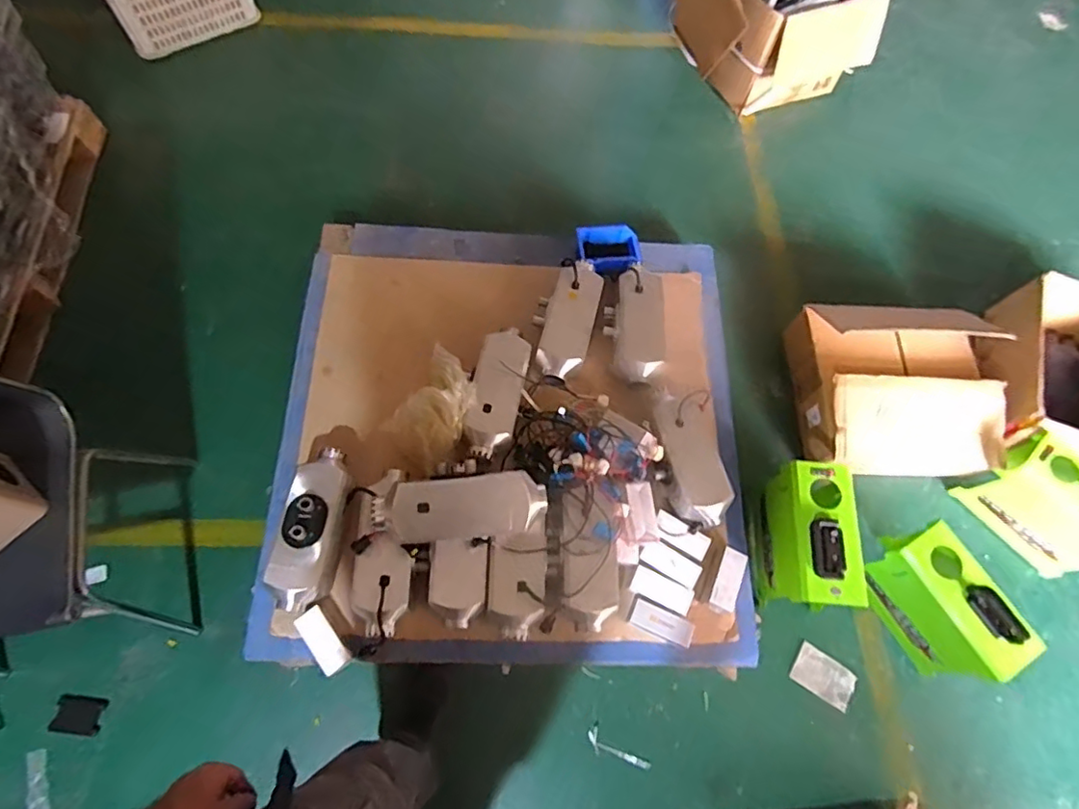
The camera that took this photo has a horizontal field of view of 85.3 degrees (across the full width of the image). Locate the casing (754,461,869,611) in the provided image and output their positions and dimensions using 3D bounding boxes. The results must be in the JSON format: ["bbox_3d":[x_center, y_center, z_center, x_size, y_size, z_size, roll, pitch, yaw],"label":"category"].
[{"bbox_3d":[0.621,0.309,1.378,0.162,0.244,0.314,7,68,-2],"label":"casing"}]

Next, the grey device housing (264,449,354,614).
[{"bbox_3d":[-0.468,0.250,1.213,0.122,0.097,0.336,11,68,0],"label":"grey device housing"}]

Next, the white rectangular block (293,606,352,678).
[{"bbox_3d":[-0.429,0.469,1.163,0.056,0.023,0.130,-35,76,-11],"label":"white rectangular block"}]

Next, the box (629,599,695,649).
[{"bbox_3d":[0.266,0.474,1.268,0.134,0.018,0.055,24,69,5],"label":"box"}]

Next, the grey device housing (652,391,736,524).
[{"bbox_3d":[0.347,0.116,1.363,0.161,0.060,0.322,-3,73,-2],"label":"grey device housing"}]

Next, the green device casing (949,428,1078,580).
[{"bbox_3d":[1.241,0.259,1.421,0.143,0.263,0.334,-36,76,-17],"label":"green device casing"}]

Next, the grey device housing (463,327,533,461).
[{"bbox_3d":[-0.095,-0.035,1.356,0.120,0.096,0.318,14,68,1],"label":"grey device housing"}]

